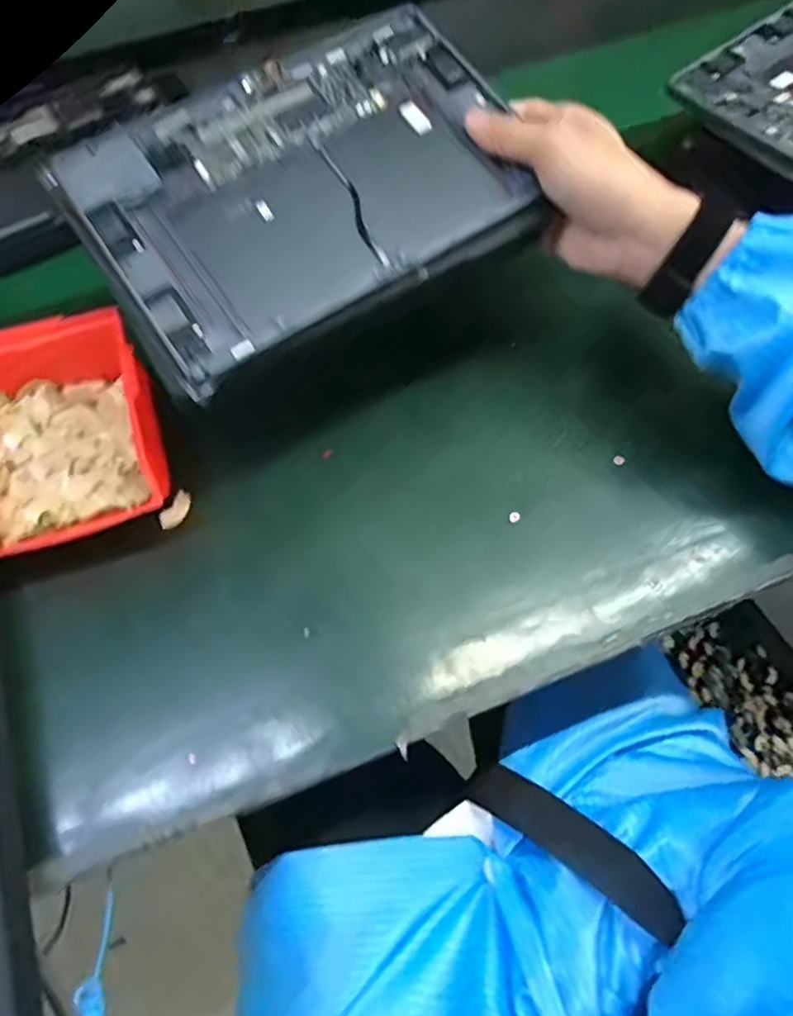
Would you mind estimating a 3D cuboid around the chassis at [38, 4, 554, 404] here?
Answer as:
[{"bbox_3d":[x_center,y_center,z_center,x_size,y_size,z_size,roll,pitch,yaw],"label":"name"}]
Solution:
[{"bbox_3d":[-0.048,-0.190,0.382,0.253,0.032,0.177,-32,69,-15],"label":"chassis"}]

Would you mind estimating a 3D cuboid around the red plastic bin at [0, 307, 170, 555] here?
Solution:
[{"bbox_3d":[-0.209,-0.049,0.402,0.124,0.056,0.140,-20,64,-8],"label":"red plastic bin"}]

